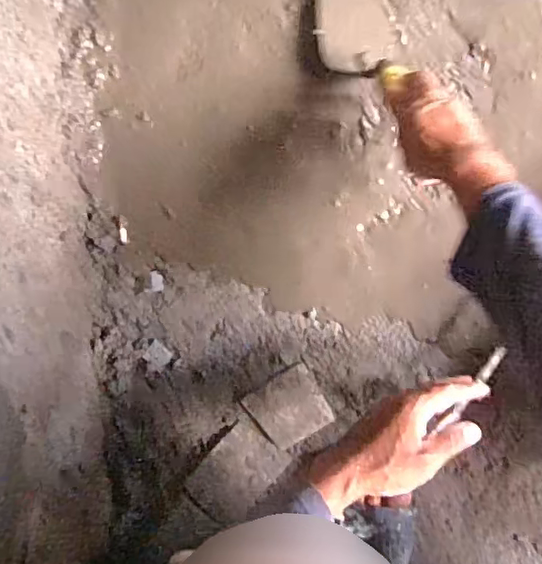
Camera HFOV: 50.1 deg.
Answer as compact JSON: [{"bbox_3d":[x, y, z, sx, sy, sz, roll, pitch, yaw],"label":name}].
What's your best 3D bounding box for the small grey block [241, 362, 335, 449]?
[{"bbox_3d":[0.020,0.150,0.692,0.085,0.012,0.075,-32,86,8],"label":"small grey block"}]

